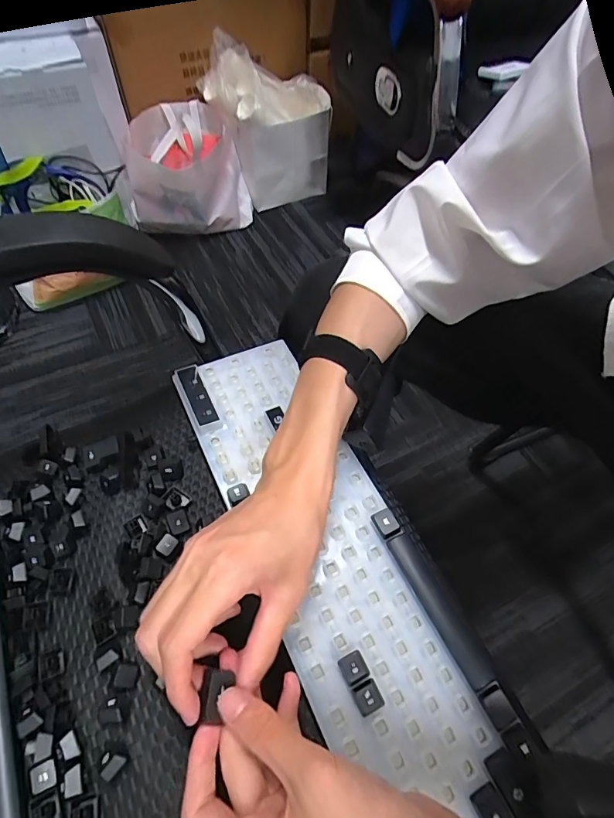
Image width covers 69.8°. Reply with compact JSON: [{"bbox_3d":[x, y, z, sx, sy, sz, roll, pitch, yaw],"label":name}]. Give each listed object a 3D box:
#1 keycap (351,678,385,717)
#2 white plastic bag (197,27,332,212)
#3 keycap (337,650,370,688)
[{"bbox_3d":[0.040,0.194,0.296,0.017,0.014,0.018,-20,59,-16],"label":"keycap"},{"bbox_3d":[-0.091,-0.807,1.267,0.334,0.394,0.150,-19,59,-15],"label":"white plastic bag"},{"bbox_3d":[0.032,0.180,0.305,0.018,0.014,0.019,-18,59,-14],"label":"keycap"}]

